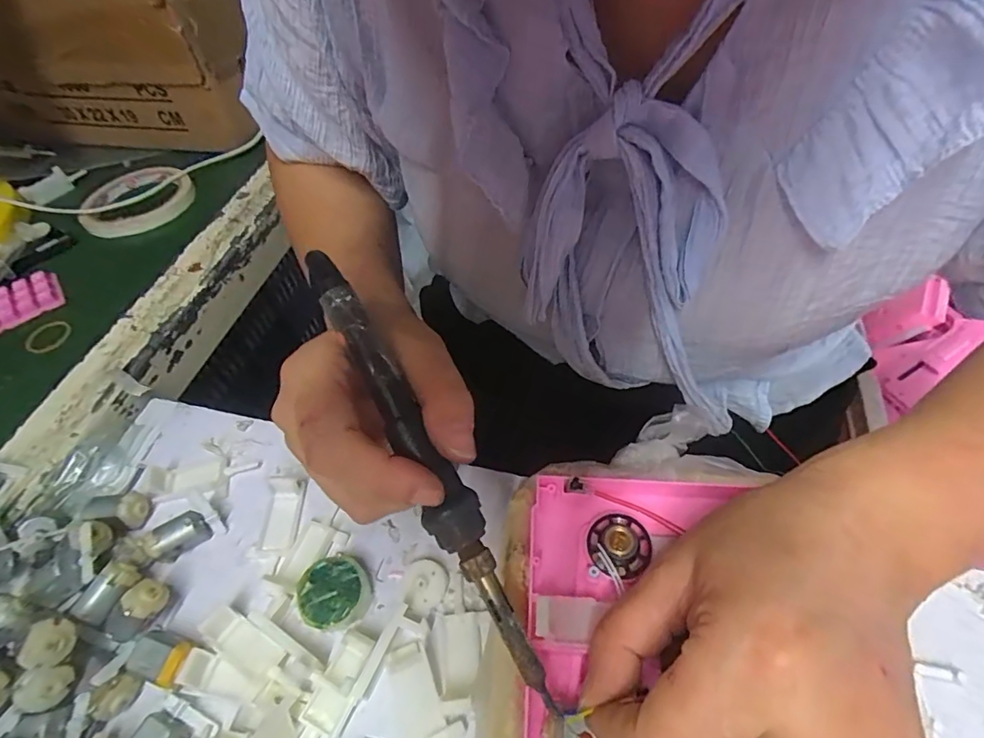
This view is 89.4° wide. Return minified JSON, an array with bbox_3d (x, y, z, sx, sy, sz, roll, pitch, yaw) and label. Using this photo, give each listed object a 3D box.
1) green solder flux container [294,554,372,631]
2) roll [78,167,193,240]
[{"bbox_3d":[-0.079,0.111,0.247,0.032,0.015,0.033,-2,51,3],"label":"green solder flux container"},{"bbox_3d":[-0.345,-0.165,0.478,0.097,0.012,0.097,36,62,28],"label":"roll"}]

